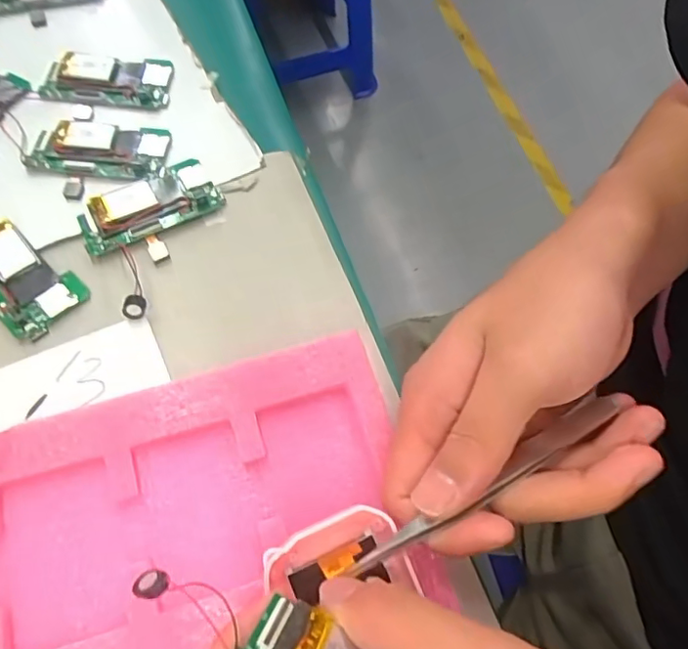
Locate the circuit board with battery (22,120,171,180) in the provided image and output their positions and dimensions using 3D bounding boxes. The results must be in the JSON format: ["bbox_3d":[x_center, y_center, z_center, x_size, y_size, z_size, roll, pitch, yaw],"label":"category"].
[{"bbox_3d":[-0.137,-0.099,0.308,0.074,0.009,0.035,2,65,0],"label":"circuit board with battery"}]

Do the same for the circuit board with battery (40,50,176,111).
[{"bbox_3d":[-0.142,-0.146,0.333,0.073,0.010,0.034,-1,65,-2],"label":"circuit board with battery"}]

